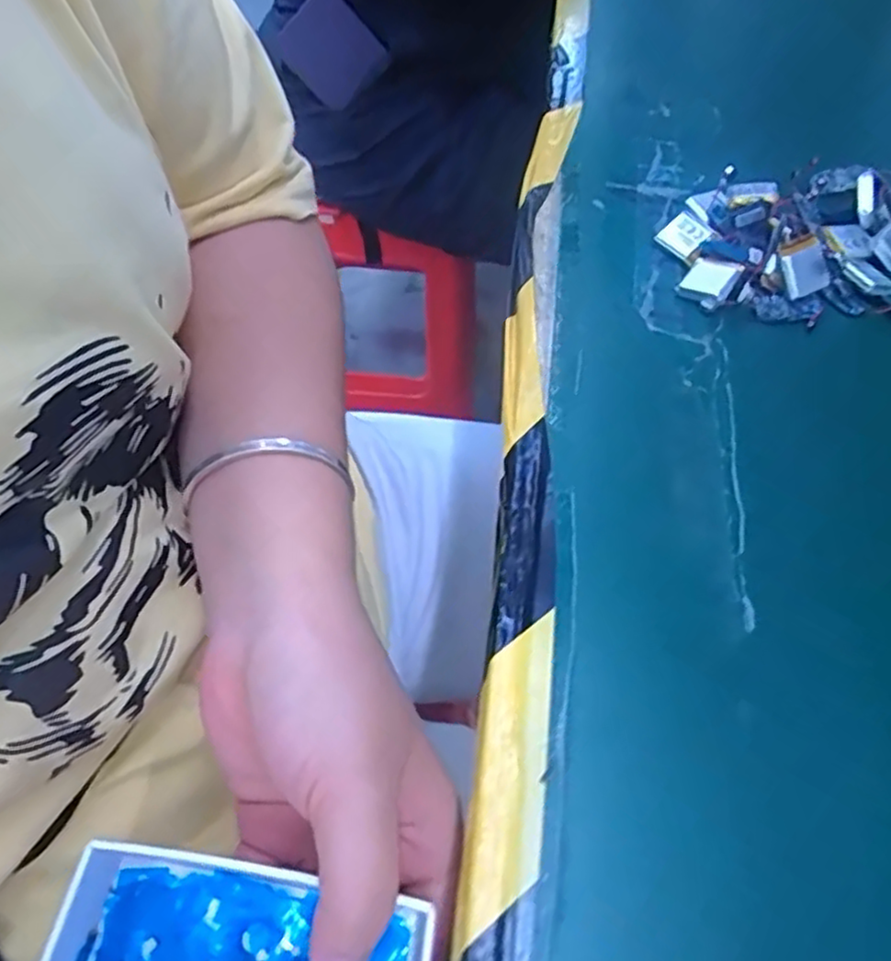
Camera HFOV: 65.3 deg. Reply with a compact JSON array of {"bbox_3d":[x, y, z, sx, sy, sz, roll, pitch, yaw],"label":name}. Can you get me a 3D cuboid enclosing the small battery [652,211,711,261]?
[{"bbox_3d":[0.108,-0.112,0.317,0.018,0.007,0.022,-48,52,16],"label":"small battery"}]

